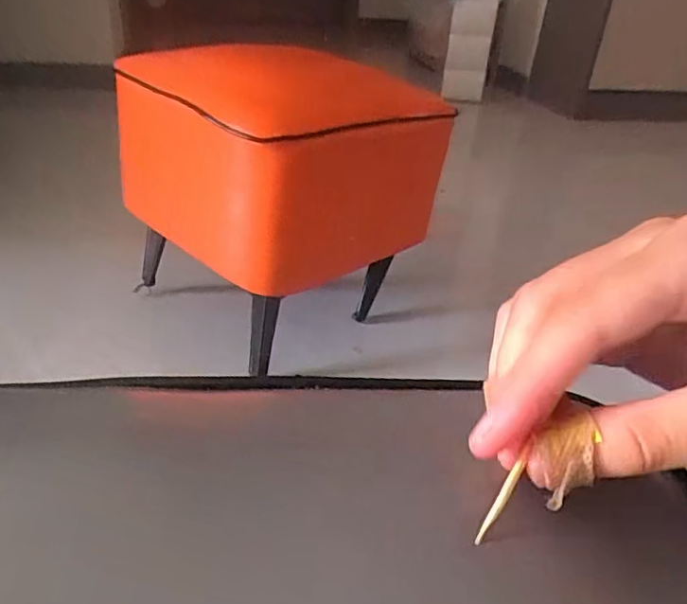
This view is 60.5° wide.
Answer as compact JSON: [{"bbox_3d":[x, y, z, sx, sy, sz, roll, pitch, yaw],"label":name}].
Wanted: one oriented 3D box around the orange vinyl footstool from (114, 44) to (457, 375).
[{"bbox_3d":[-0.069,-0.123,0.639,0.266,0.258,0.247,-22,41,-36],"label":"orange vinyl footstool"}]

